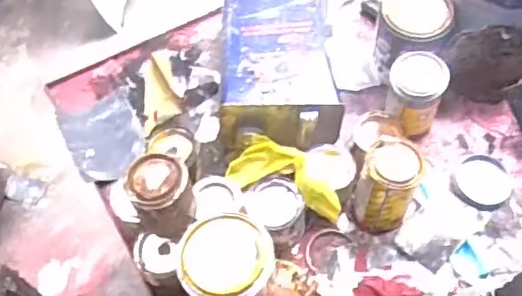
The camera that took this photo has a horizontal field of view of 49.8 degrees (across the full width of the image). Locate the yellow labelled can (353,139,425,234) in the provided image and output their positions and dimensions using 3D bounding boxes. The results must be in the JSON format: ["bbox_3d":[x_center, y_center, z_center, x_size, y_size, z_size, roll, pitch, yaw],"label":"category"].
[{"bbox_3d":[0.163,0.051,0.726,0.071,0.125,0.077,0,62,1],"label":"yellow labelled can"}]

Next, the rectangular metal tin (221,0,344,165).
[{"bbox_3d":[0.027,-0.128,0.826,0.165,0.105,0.271,0,62,1],"label":"rectangular metal tin"}]

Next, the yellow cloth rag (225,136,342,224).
[{"bbox_3d":[0.035,0.040,0.752,0.167,0.052,0.072,24,65,13],"label":"yellow cloth rag"}]

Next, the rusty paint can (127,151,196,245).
[{"bbox_3d":[-0.118,0.062,0.686,0.073,0.111,0.077,16,64,9],"label":"rusty paint can"}]

